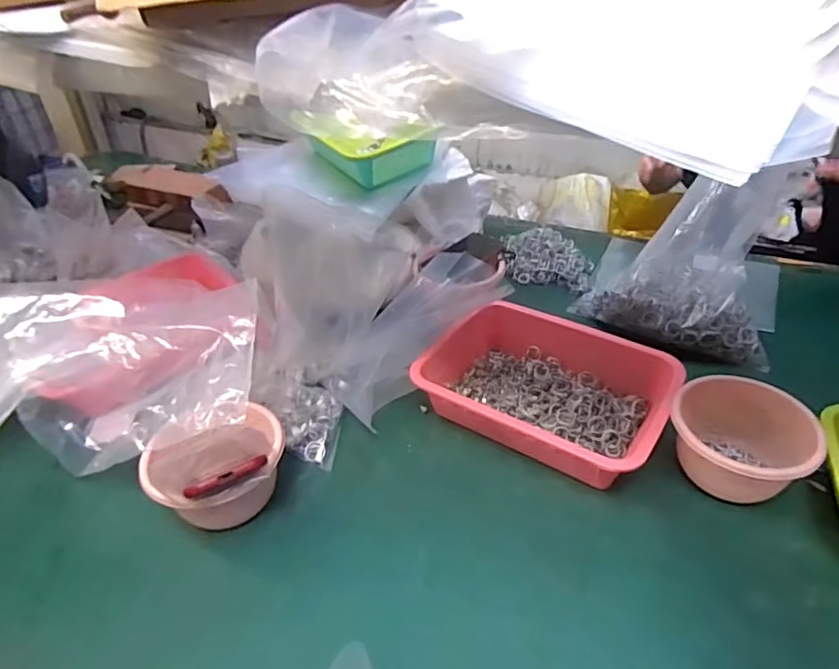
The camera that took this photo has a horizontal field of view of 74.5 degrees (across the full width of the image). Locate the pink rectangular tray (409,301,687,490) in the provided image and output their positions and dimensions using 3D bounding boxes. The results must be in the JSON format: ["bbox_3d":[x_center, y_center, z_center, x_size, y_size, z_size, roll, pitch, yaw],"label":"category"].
[{"bbox_3d":[0.176,0.063,0.742,0.299,0.071,0.239,20,42,28],"label":"pink rectangular tray"}]

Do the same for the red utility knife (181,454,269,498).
[{"bbox_3d":[-0.190,0.140,0.544,0.081,0.015,0.009,-24,41,-22],"label":"red utility knife"}]

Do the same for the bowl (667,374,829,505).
[{"bbox_3d":[0.369,0.123,0.638,0.146,0.084,0.123,26,46,34],"label":"bowl"}]

